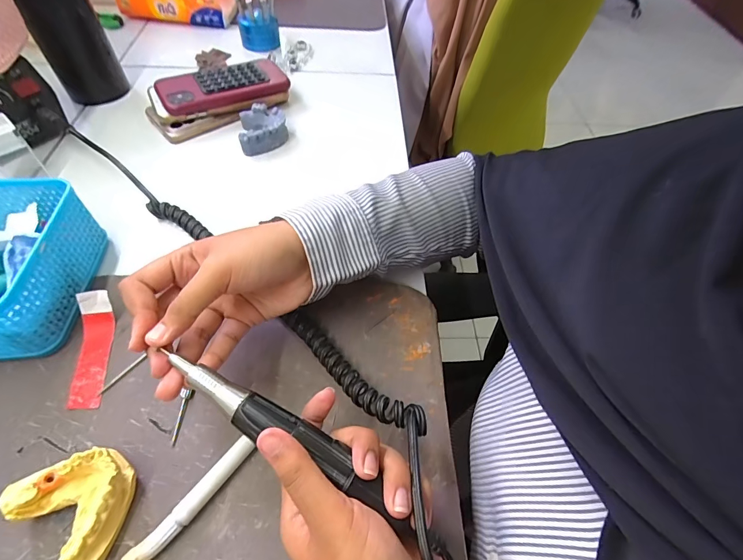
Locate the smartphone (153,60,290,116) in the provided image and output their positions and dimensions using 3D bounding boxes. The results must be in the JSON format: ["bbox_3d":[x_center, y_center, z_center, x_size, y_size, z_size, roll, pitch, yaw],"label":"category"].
[{"bbox_3d":[-0.181,-0.241,0.460,0.148,0.011,0.066,-23,69,-19],"label":"smartphone"}]

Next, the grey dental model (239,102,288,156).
[{"bbox_3d":[-0.126,-0.178,0.438,0.052,0.023,0.062,-9,56,-12],"label":"grey dental model"}]

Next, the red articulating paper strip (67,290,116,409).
[{"bbox_3d":[-0.206,0.049,0.273,0.021,0.024,0.082,-6,56,-10],"label":"red articulating paper strip"}]

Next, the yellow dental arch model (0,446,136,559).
[{"bbox_3d":[-0.173,0.129,0.216,0.061,0.026,0.056,3,55,-4],"label":"yellow dental arch model"}]

